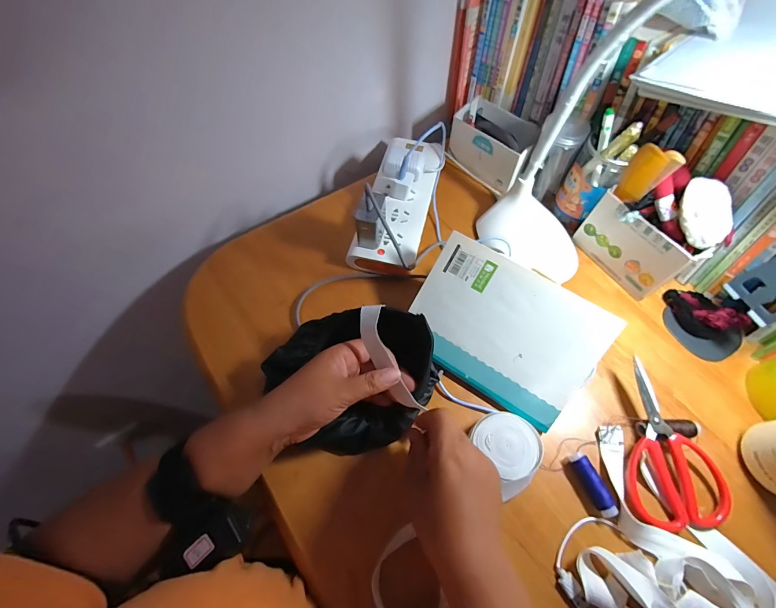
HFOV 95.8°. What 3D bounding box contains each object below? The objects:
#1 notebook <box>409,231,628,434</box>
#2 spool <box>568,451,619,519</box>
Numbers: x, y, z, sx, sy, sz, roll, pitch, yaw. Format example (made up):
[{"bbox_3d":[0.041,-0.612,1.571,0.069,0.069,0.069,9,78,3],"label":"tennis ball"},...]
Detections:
[{"bbox_3d":[0.125,0.028,0.389,0.197,0.007,0.142,31,102,12],"label":"notebook"},{"bbox_3d":[0.207,0.183,0.356,0.017,0.019,0.061,-19,64,-12],"label":"spool"}]

